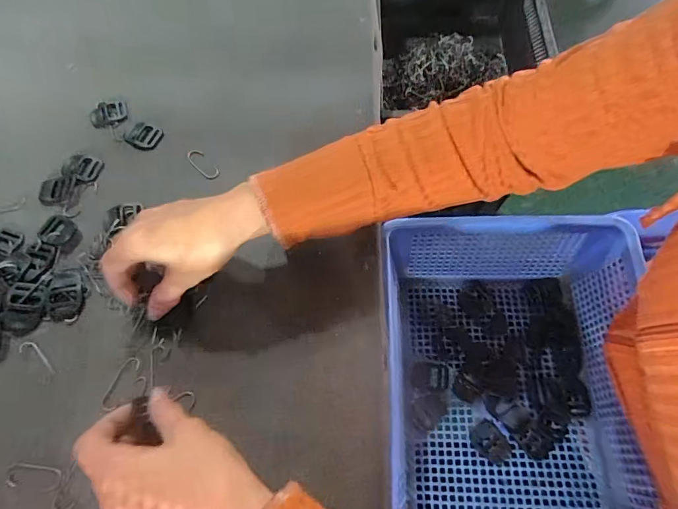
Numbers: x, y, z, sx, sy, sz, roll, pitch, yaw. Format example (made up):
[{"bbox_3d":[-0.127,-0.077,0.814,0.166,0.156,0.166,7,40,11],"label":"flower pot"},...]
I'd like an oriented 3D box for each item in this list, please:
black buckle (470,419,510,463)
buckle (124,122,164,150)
[{"bbox_3d":[0.149,0.185,0.409,0.030,0.004,0.038,-42,71,-16],"label":"black buckle"},{"bbox_3d":[-0.208,-0.126,0.438,0.034,0.005,0.030,19,67,10],"label":"buckle"}]

